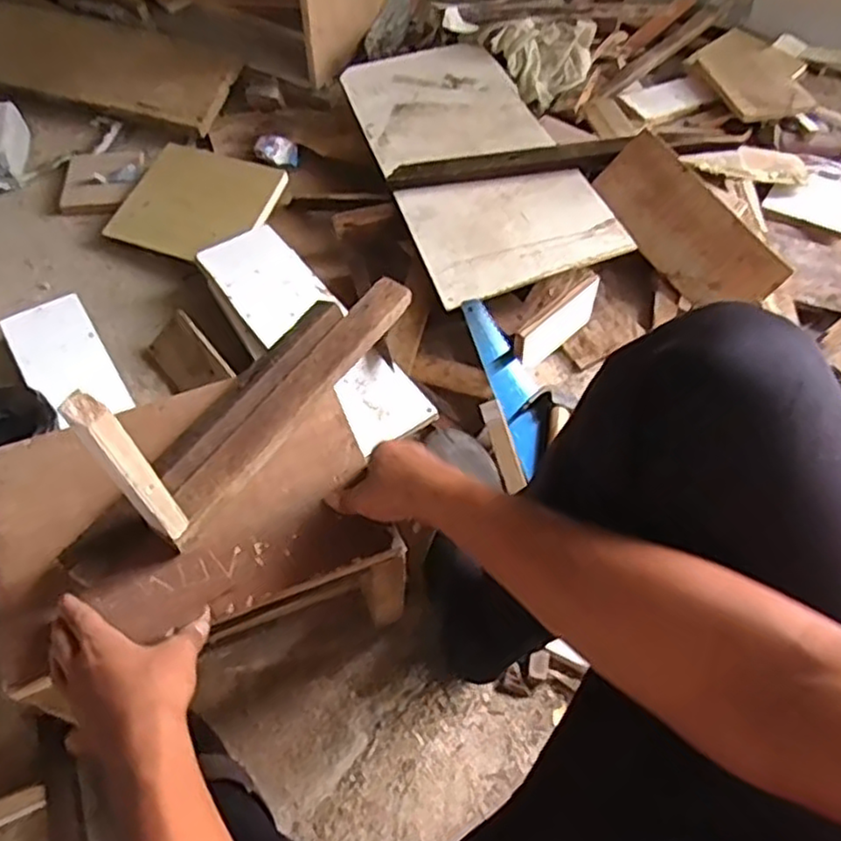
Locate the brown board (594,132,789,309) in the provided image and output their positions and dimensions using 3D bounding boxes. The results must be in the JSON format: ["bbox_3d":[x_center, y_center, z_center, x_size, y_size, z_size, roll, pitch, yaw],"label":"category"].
[{"bbox_3d":[0.369,-0.263,0.968,0.278,0.118,0.029,46,22,2],"label":"brown board"}]

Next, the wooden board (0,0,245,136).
[{"bbox_3d":[-0.642,-0.659,1.250,0.645,0.019,0.185,16,72,9],"label":"wooden board"}]

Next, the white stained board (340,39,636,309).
[{"bbox_3d":[0.064,-0.413,1.057,0.260,0.024,0.545,-21,61,-6],"label":"white stained board"}]

